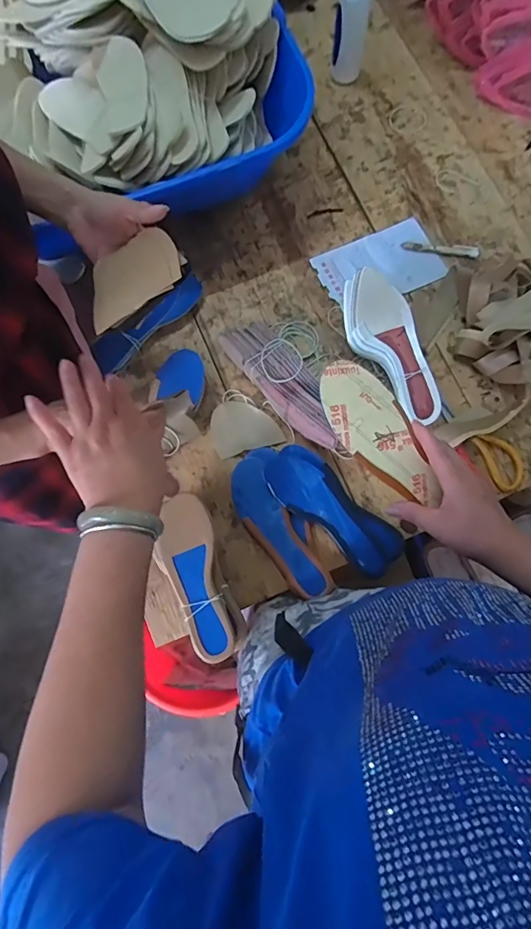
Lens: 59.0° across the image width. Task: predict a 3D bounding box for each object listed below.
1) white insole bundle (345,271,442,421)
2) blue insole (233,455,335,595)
[{"bbox_3d":[0.198,-0.174,0.715,0.086,0.092,0.245,-32,96,-6],"label":"white insole bundle"},{"bbox_3d":[0.015,0.099,0.720,0.068,0.020,0.227,-30,79,-6],"label":"blue insole"}]

